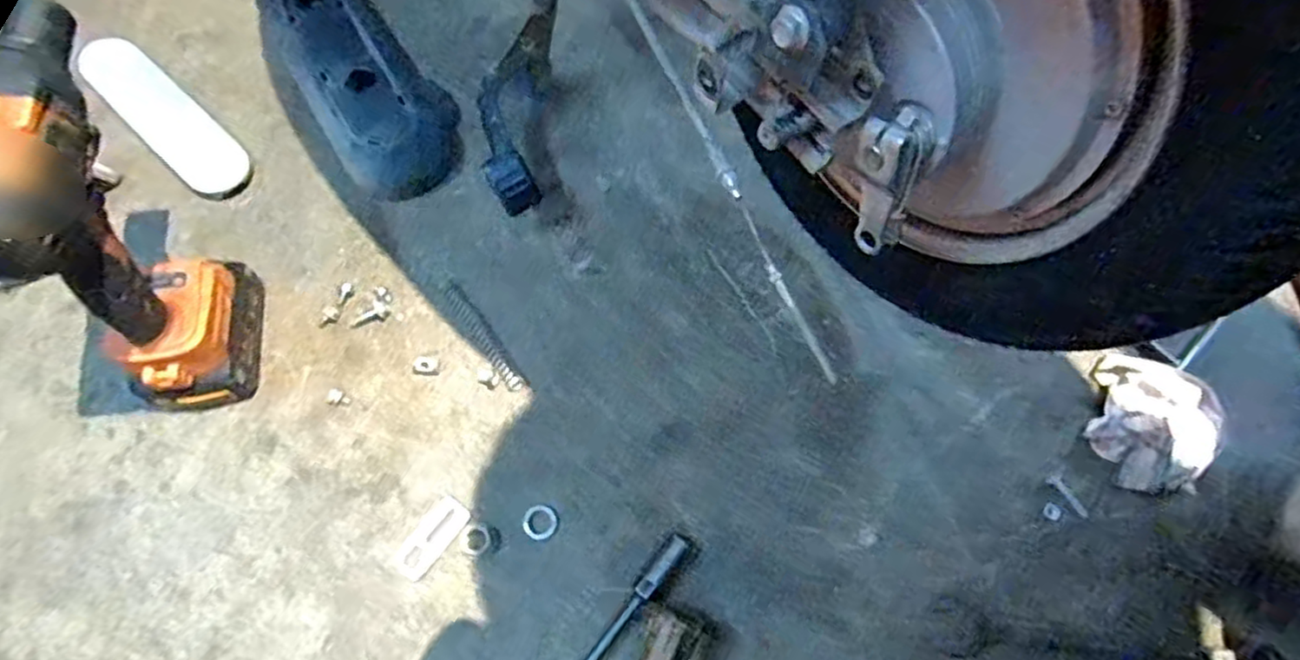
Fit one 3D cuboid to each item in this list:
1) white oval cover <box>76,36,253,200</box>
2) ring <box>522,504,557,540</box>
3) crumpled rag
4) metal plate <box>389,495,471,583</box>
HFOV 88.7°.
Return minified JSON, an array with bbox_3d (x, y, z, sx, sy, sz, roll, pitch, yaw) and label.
[{"bbox_3d":[-0.452,-0.200,0.619,0.216,0.020,0.058,41,70,14],"label":"white oval cover"},{"bbox_3d":[-0.083,0.143,0.497,0.025,0.004,0.025,1,66,-3],"label":"ring"},{"bbox_3d":[0.412,0.080,0.541,0.093,0.038,0.100,24,67,8],"label":"crumpled rag"},{"bbox_3d":[-0.160,0.153,0.488,0.027,0.004,0.061,34,69,12],"label":"metal plate"}]

